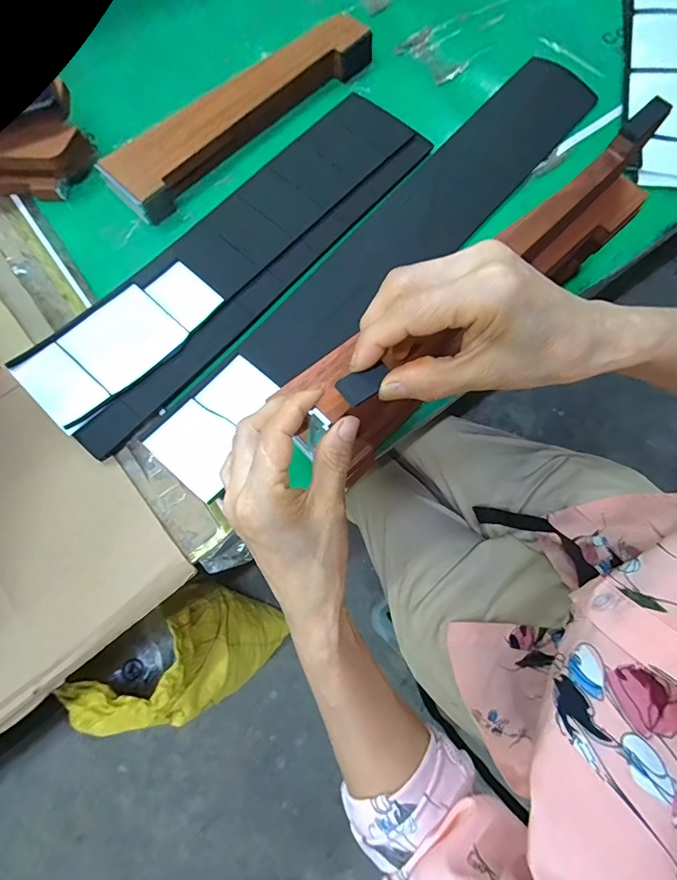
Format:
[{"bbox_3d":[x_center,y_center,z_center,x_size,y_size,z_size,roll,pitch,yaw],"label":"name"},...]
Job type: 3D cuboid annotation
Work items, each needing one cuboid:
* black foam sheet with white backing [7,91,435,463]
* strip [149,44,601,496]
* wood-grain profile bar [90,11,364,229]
[{"bbox_3d":[-0.104,-0.199,0.460,0.137,0.014,0.487,40,78,10],"label":"black foam sheet with white backing"},{"bbox_3d":[0.057,-0.203,0.454,0.092,0.016,0.625,40,78,10],"label":"strip"},{"bbox_3d":[-0.100,-0.378,0.492,0.350,0.036,0.080,-38,78,-10],"label":"wood-grain profile bar"}]

